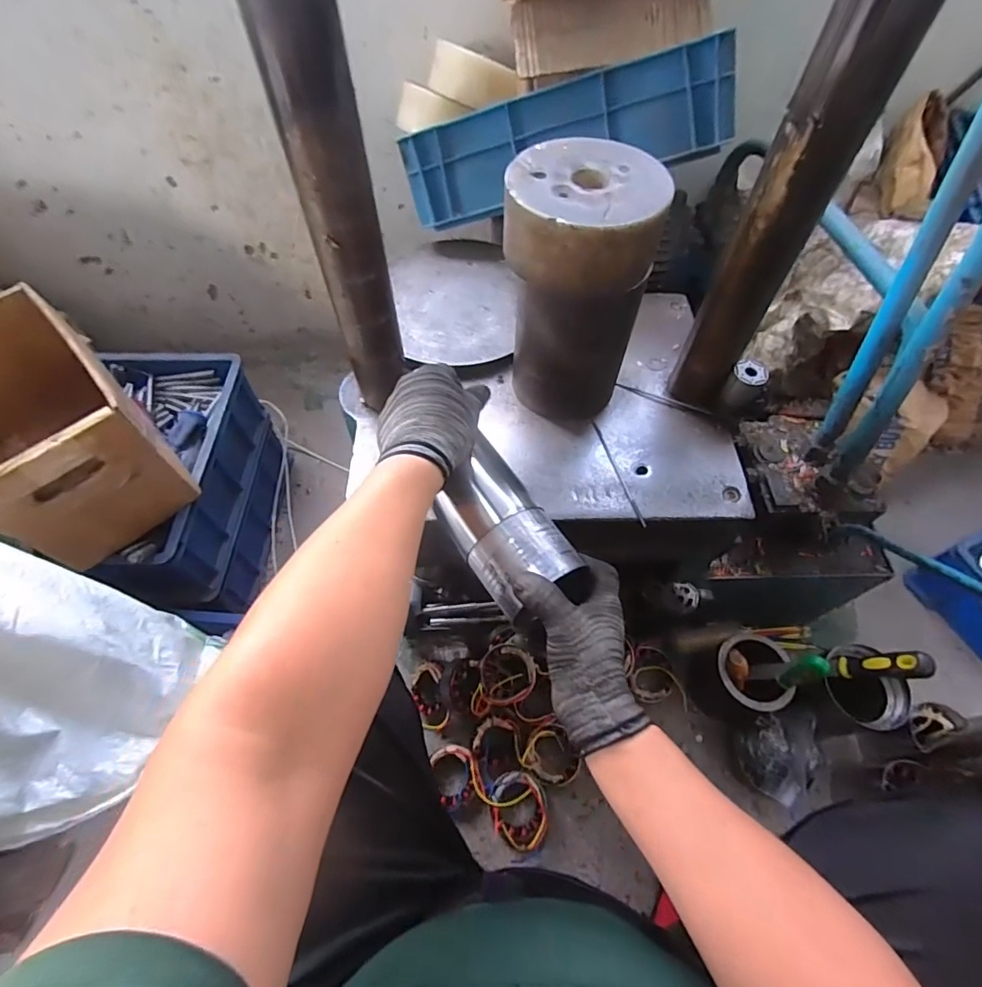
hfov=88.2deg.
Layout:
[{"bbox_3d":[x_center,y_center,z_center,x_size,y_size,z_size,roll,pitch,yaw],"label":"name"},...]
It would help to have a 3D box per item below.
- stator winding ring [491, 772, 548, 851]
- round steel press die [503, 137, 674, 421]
[{"bbox_3d":[0.043,0.476,0.764,0.089,0.051,0.088,0,59,0],"label":"stator winding ring"},{"bbox_3d":[0.088,-0.211,0.555,0.139,0.251,0.135,0,59,0],"label":"round steel press die"}]

